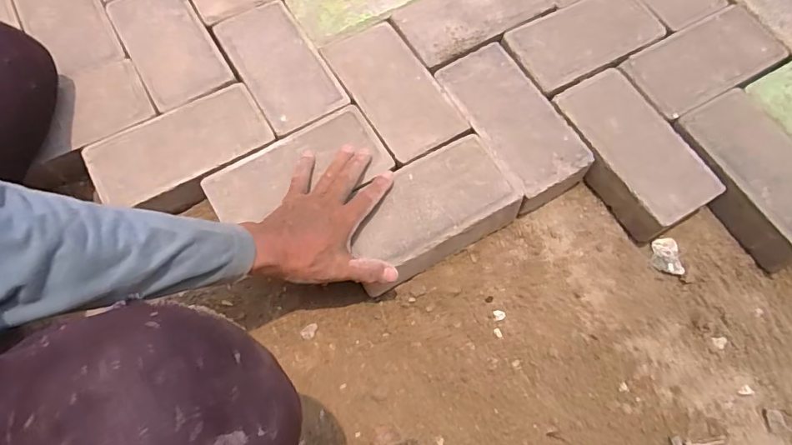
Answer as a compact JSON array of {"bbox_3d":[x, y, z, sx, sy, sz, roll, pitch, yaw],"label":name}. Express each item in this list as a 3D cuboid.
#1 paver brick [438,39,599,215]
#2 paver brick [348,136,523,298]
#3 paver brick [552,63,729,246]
[{"bbox_3d":[0.144,-0.124,0.638,0.109,0.064,0.208,-27,71,-10],"label":"paver brick"},{"bbox_3d":[0.041,-0.015,0.587,0.188,0.065,0.112,-26,71,-10],"label":"paver brick"},{"bbox_3d":[0.290,-0.086,0.625,0.115,0.070,0.208,-29,72,-11],"label":"paver brick"}]

